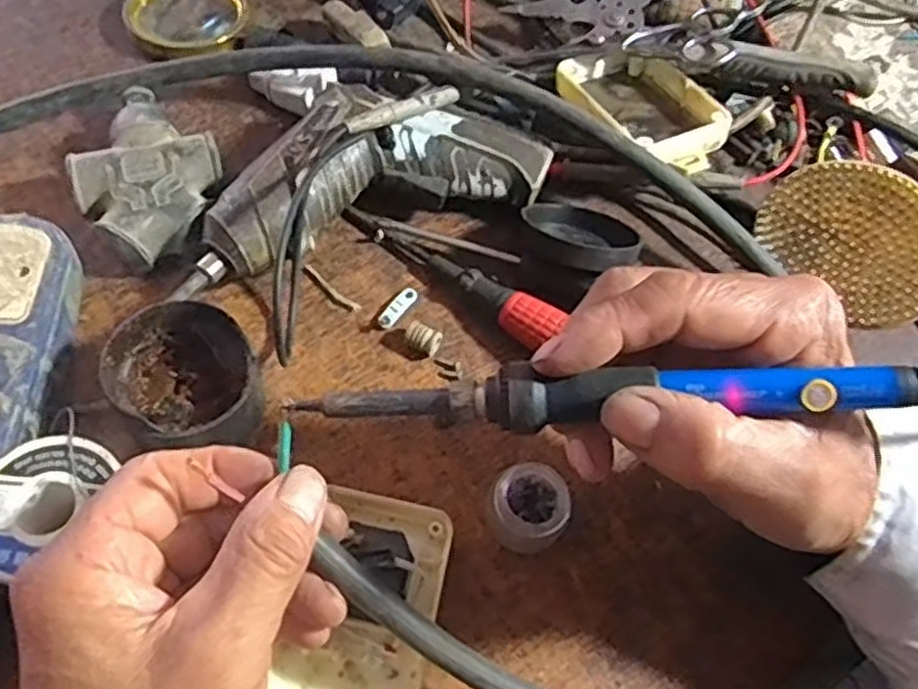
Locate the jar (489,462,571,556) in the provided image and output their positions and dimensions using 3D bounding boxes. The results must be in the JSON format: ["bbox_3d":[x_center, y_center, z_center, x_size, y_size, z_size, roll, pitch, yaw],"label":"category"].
[{"bbox_3d":[0.029,0.068,0.322,0.031,0.019,0.033,1,62,-3],"label":"jar"}]

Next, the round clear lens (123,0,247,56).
[{"bbox_3d":[-0.160,-0.195,0.452,0.066,0.020,0.059,-18,64,-13],"label":"round clear lens"}]

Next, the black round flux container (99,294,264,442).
[{"bbox_3d":[-0.113,0.016,0.325,0.064,0.037,0.059,1,62,-3],"label":"black round flux container"}]

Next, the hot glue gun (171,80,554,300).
[{"bbox_3d":[-0.049,-0.084,0.377,0.179,0.050,0.075,-18,64,-13],"label":"hot glue gun"}]

